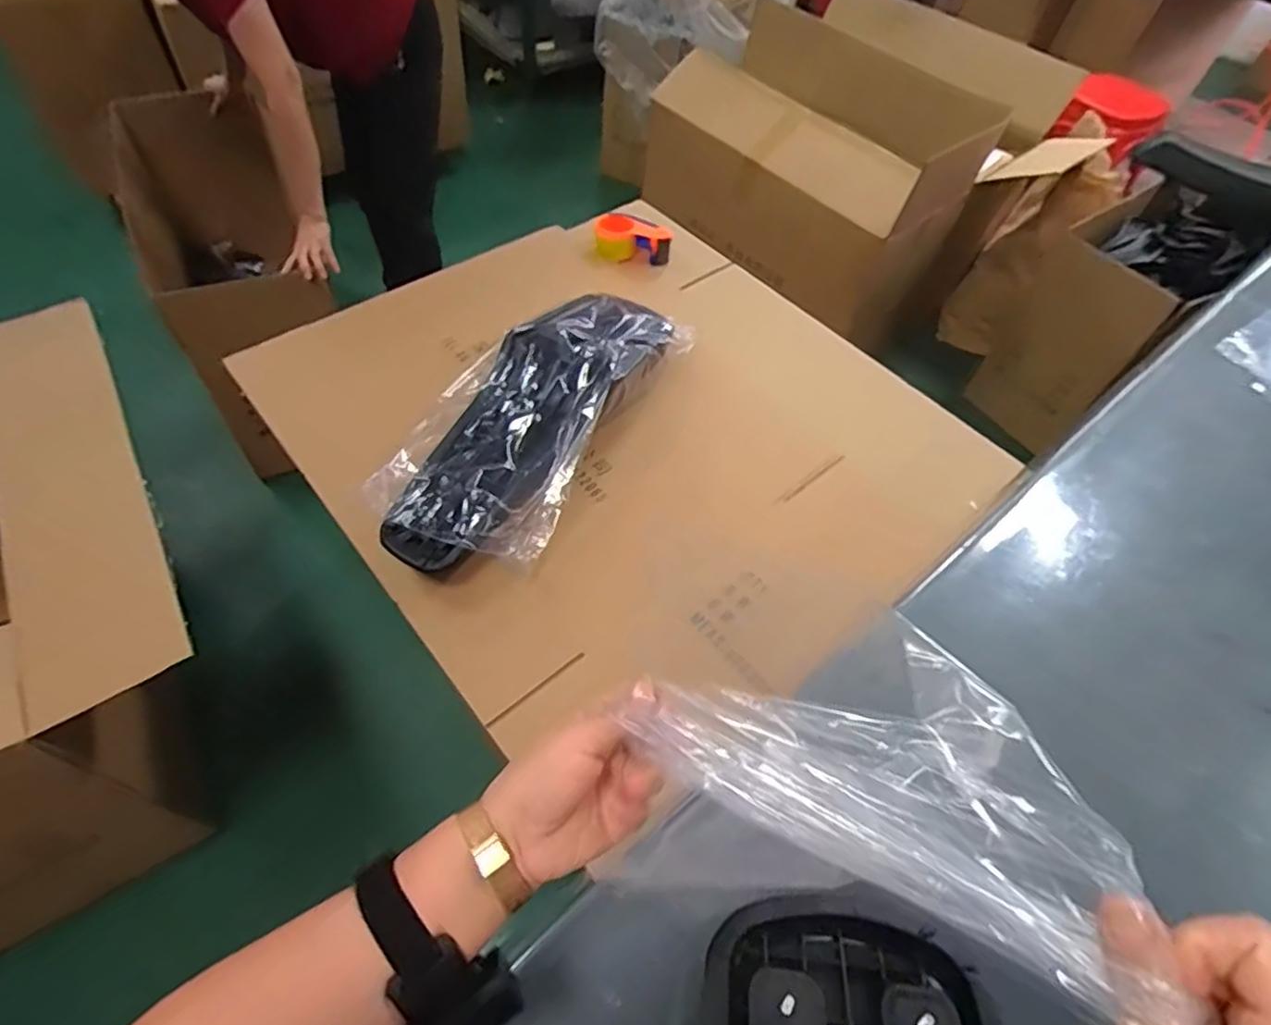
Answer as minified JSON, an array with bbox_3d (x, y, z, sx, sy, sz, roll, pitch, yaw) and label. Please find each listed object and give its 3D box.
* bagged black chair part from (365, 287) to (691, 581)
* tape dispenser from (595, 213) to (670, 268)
[{"bbox_3d":[-0.161,-0.150,1.005,0.253,0.125,0.561,25,57,12],"label":"bagged black chair part"},{"bbox_3d":[-0.004,-0.548,1.327,0.152,0.061,0.076,9,55,2],"label":"tape dispenser"}]

